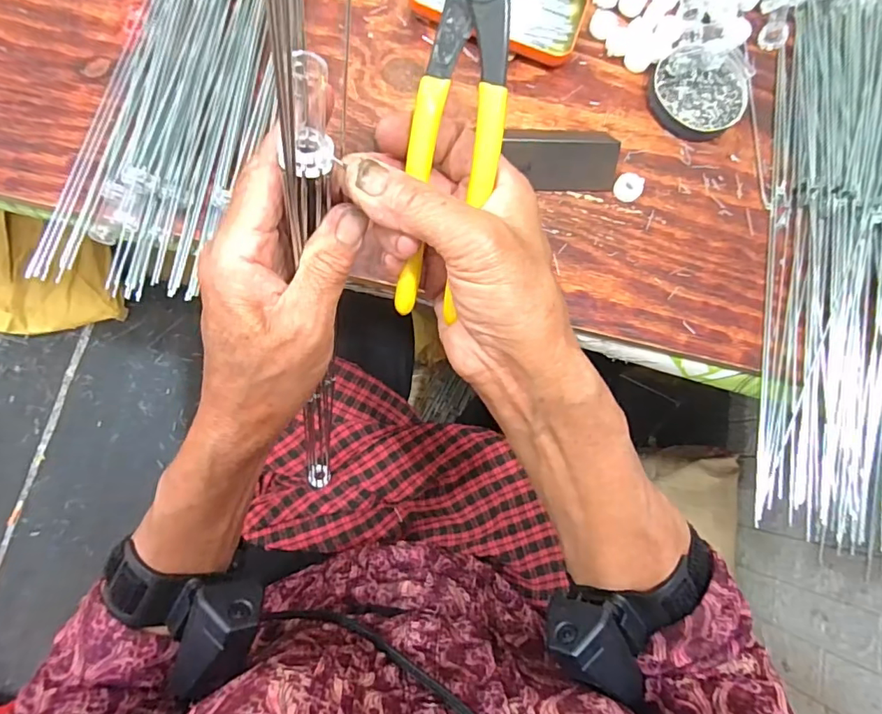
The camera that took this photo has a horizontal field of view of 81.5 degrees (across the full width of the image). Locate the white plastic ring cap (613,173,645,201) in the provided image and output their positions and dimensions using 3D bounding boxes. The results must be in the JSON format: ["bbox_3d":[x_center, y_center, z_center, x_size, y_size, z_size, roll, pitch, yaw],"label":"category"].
[{"bbox_3d":[0.155,-0.140,0.422,0.023,0.011,0.022,1,80,-6],"label":"white plastic ring cap"}]

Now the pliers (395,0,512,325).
[{"bbox_3d":[0.007,-0.097,0.230,0.039,0.011,0.161,12,109,-3],"label":"pliers"}]

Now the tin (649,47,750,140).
[{"bbox_3d":[0.222,-0.225,0.439,0.083,0.013,0.079,1,80,-6],"label":"tin"}]

